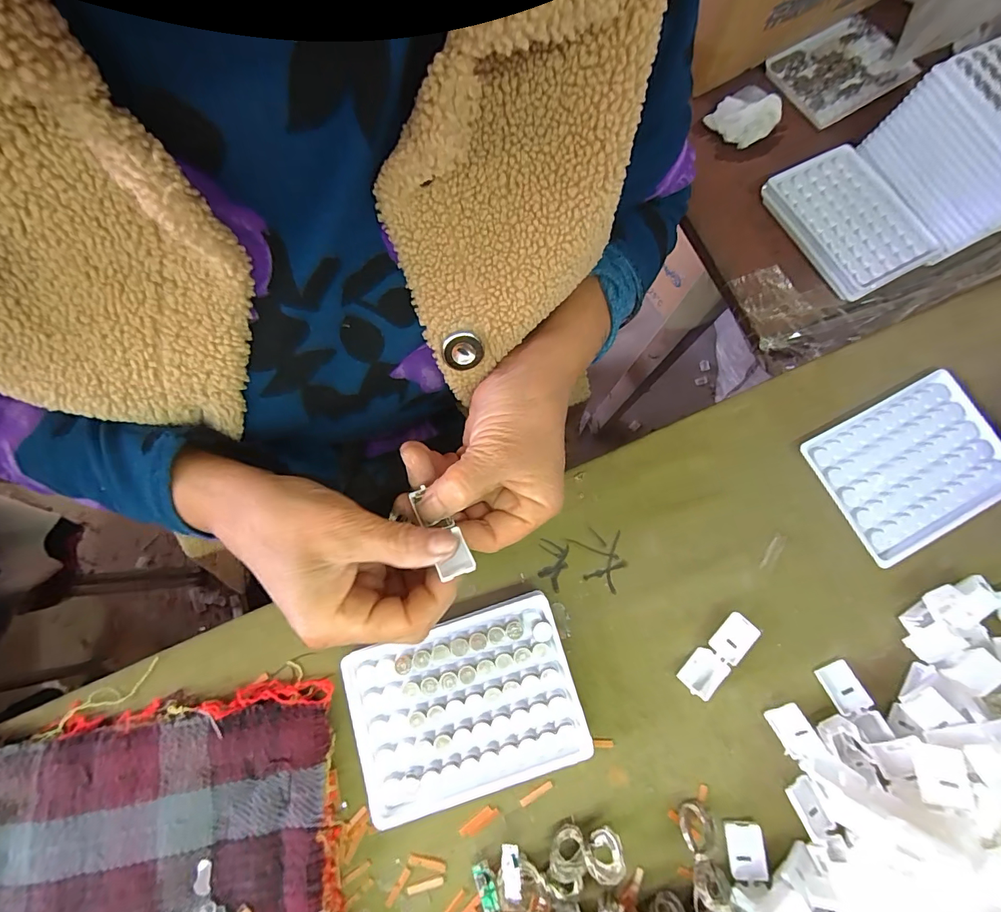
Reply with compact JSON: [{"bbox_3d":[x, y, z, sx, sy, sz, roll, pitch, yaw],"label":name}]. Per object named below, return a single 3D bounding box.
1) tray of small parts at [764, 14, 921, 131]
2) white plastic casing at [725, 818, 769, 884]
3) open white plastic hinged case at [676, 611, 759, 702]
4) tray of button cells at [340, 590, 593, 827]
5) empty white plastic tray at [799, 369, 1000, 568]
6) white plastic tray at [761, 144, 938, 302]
[{"bbox_3d":[0.333,-0.379,0.430,0.128,0.017,0.091,-31,80,-7],"label":"tray of small parts"},{"bbox_3d":[0.142,0.229,0.254,0.020,0.006,0.027,1,75,0],"label":"white plastic casing"},{"bbox_3d":[0.136,0.124,0.272,0.019,0.012,0.054,44,79,11],"label":"open white plastic hinged case"},{"bbox_3d":[-0.021,0.148,0.260,0.130,0.015,0.095,-17,76,-5],"label":"tray of button cells"},{"bbox_3d":[0.285,0.006,0.302,0.120,0.012,0.093,-27,79,-6],"label":"empty white plastic tray"},{"bbox_3d":[0.303,-0.207,0.385,0.091,0.015,0.131,-28,79,-6],"label":"white plastic tray"}]

